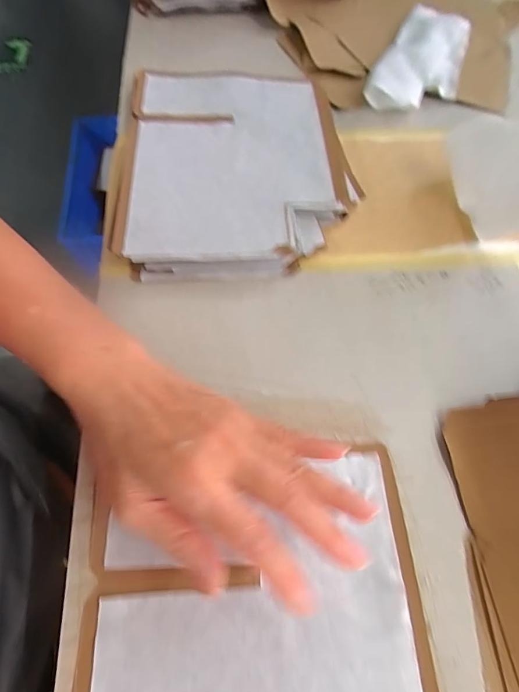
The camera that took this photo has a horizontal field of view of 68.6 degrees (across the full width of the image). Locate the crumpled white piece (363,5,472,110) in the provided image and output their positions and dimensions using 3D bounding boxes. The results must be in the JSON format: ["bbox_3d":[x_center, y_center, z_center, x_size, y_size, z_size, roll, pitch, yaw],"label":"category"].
[{"bbox_3d":[0.195,-0.339,0.451,0.092,0.027,0.215,26,66,10],"label":"crumpled white piece"}]

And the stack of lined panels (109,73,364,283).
[{"bbox_3d":[-0.019,-0.172,0.359,0.210,0.026,0.241,-2,64,-4],"label":"stack of lined panels"}]

